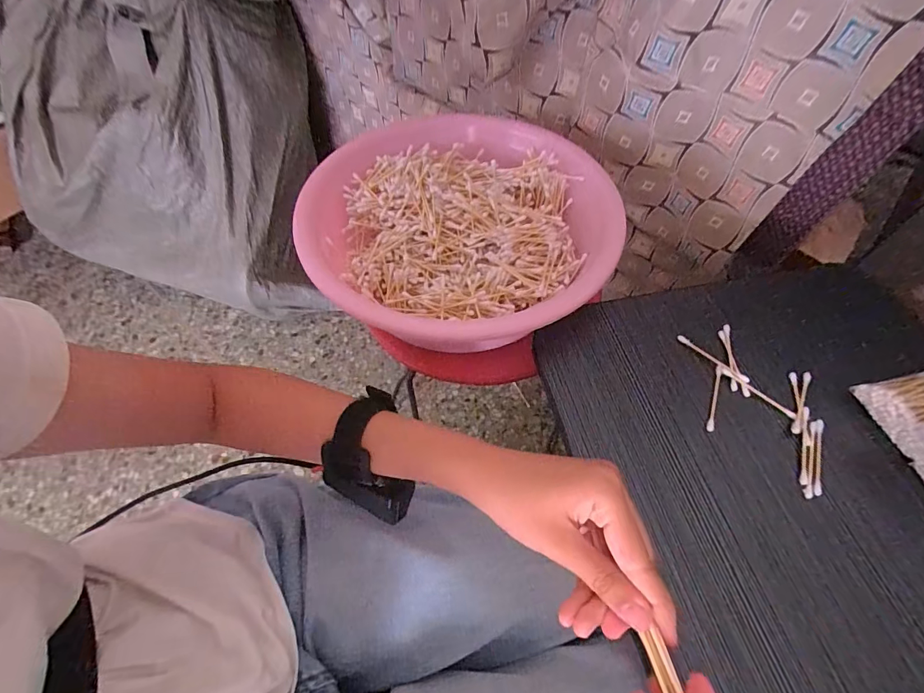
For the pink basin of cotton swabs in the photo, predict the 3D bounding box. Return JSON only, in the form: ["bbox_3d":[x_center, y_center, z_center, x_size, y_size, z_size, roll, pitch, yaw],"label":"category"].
[{"bbox_3d":[-0.009,-0.127,0.487,0.322,0.088,0.338,0,58,0],"label":"pink basin of cotton swabs"}]

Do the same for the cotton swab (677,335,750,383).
[{"bbox_3d":[0.236,0.011,0.402,0.009,0.009,0.069,-39,66,-22],"label":"cotton swab"}]

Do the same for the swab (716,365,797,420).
[{"bbox_3d":[0.263,0.041,0.384,0.008,0.008,0.070,-40,66,-22],"label":"swab"}]

